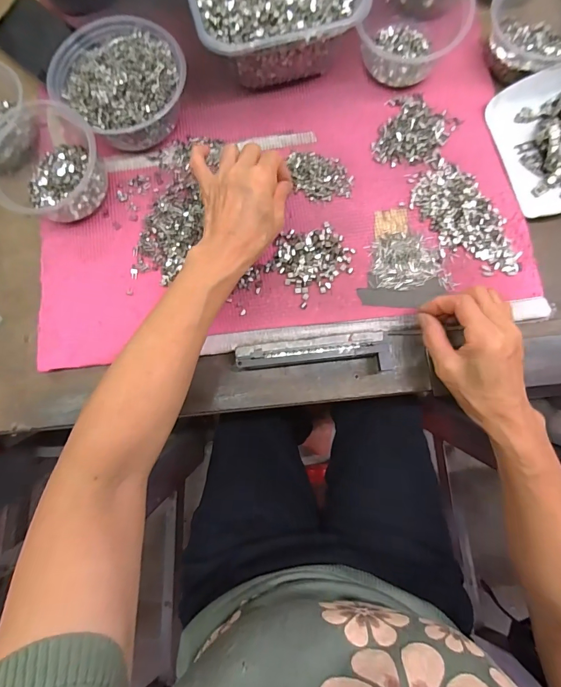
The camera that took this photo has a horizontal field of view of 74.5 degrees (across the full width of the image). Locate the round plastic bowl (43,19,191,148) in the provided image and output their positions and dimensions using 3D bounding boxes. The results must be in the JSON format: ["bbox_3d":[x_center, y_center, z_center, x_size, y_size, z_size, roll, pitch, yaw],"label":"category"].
[{"bbox_3d":[-0.168,-0.279,0.398,0.129,0.059,0.122,0,80,1],"label":"round plastic bowl"}]

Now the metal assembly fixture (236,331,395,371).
[{"bbox_3d":[0.036,0.010,0.370,0.156,0.026,0.034,-2,80,1],"label":"metal assembly fixture"}]

